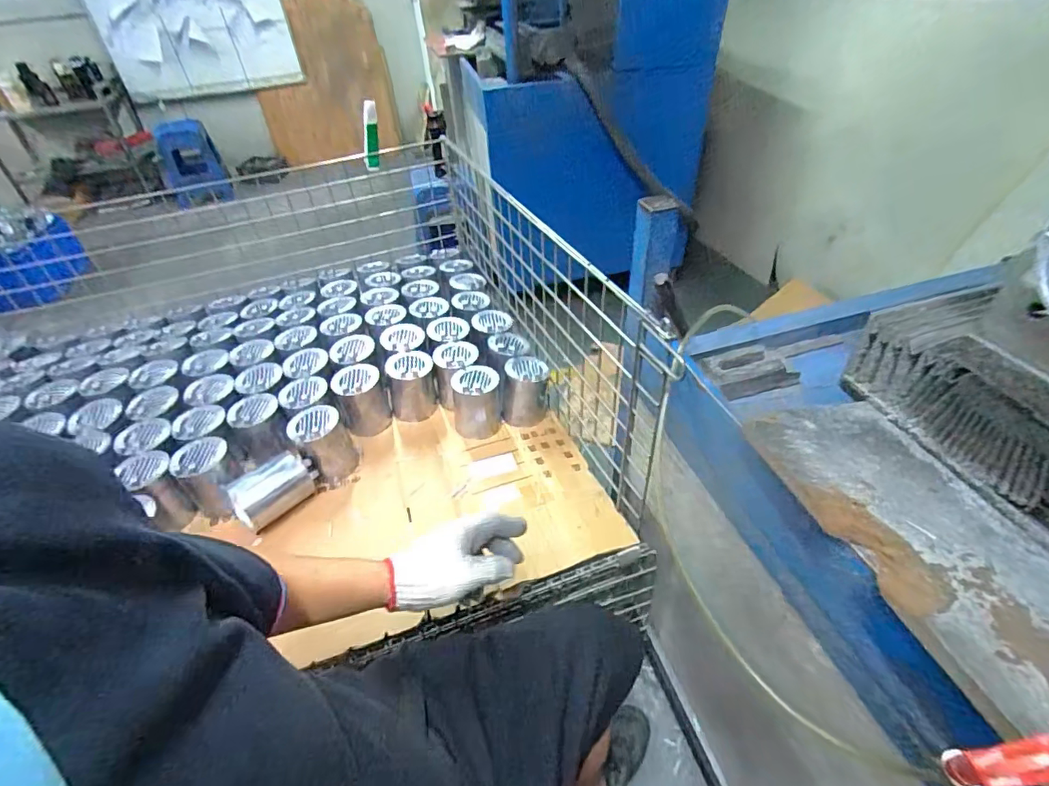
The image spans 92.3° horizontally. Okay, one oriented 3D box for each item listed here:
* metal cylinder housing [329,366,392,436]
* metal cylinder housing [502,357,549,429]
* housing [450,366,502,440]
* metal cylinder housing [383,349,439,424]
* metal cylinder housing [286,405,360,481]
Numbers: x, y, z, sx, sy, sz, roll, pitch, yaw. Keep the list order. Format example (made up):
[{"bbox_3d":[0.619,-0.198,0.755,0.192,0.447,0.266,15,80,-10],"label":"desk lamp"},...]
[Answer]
[{"bbox_3d":[-0.313,0.014,0.976,0.087,0.114,0.085,-16,43,-12],"label":"metal cylinder housing"},{"bbox_3d":[0.002,-0.001,1.000,0.094,0.127,0.092,-2,42,3],"label":"metal cylinder housing"},{"bbox_3d":[-0.093,0.013,0.967,0.095,0.107,0.089,-5,41,0],"label":"housing"},{"bbox_3d":[-0.224,-0.014,1.004,0.095,0.116,0.086,-10,42,-5],"label":"metal cylinder housing"},{"bbox_3d":[-0.357,0.095,0.905,0.088,0.120,0.084,-22,44,-19],"label":"metal cylinder housing"}]

